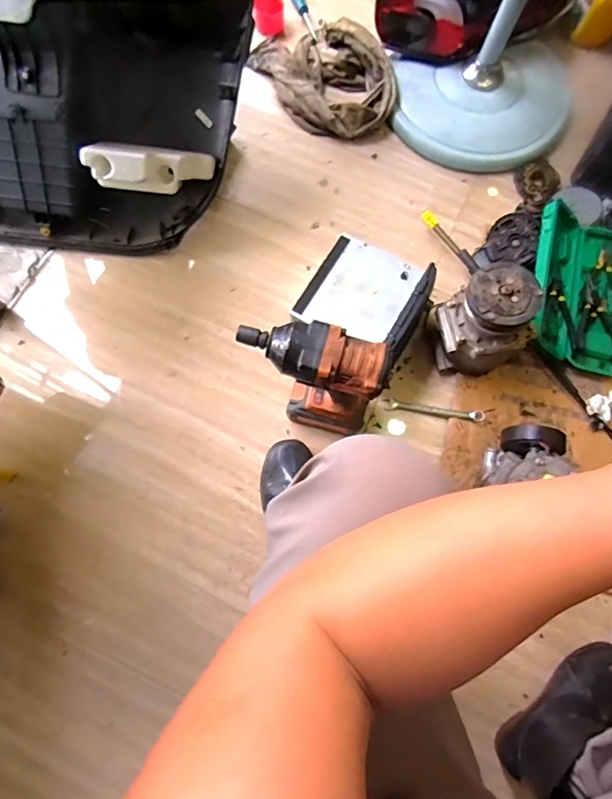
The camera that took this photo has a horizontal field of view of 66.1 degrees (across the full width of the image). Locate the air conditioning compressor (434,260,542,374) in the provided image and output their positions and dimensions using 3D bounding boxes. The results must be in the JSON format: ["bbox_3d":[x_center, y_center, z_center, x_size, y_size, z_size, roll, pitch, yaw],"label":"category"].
[{"bbox_3d":[0.290,-0.123,0.776,0.125,0.197,0.121,-12,76,-5],"label":"air conditioning compressor"}]

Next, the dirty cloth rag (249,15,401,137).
[{"bbox_3d":[0.043,-0.697,1.003,0.227,0.071,0.318,-30,78,-9],"label":"dirty cloth rag"}]

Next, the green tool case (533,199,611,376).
[{"bbox_3d":[0.523,-0.208,0.871,0.221,0.075,0.297,14,75,2],"label":"green tool case"}]

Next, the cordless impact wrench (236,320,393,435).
[{"bbox_3d":[0.006,-0.028,0.684,0.181,0.256,0.068,15,75,2],"label":"cordless impact wrench"}]

